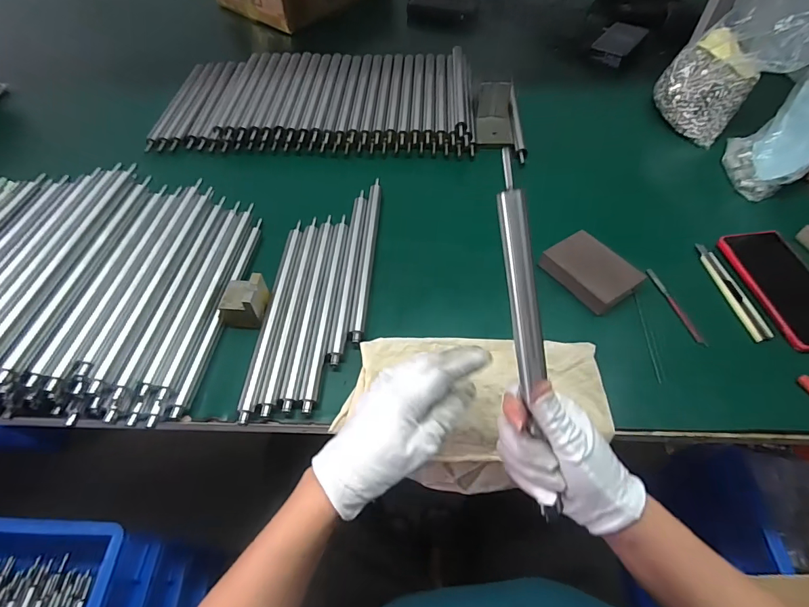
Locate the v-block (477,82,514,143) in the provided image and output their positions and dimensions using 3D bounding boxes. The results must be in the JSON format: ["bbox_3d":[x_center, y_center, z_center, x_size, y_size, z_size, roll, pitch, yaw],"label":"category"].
[{"bbox_3d":[0.149,-0.310,0.680,0.059,0.063,0.084,3,56,3],"label":"v-block"}]

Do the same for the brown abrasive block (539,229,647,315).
[{"bbox_3d":[0.223,-0.040,0.498,0.071,0.023,0.098,-28,60,-17],"label":"brown abrasive block"}]

